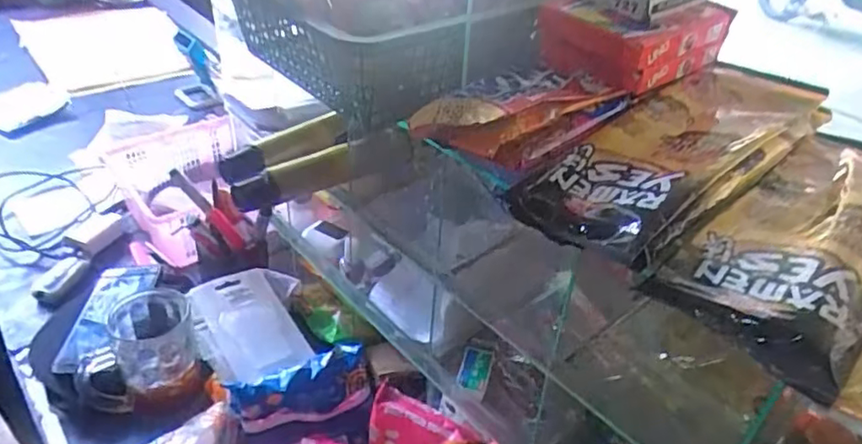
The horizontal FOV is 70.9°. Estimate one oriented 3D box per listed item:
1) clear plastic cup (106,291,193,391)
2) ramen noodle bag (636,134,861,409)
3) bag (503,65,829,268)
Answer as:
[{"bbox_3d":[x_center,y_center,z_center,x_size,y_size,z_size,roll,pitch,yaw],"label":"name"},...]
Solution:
[{"bbox_3d":[-0.294,0.125,0.647,0.075,0.082,0.081,-17,42,-24],"label":"clear plastic cup"},{"bbox_3d":[0.228,0.003,0.358,0.246,0.018,0.095,-29,48,-35],"label":"ramen noodle bag"},{"bbox_3d":[0.167,-0.055,0.418,0.264,0.028,0.097,-28,47,-34],"label":"bag"}]

